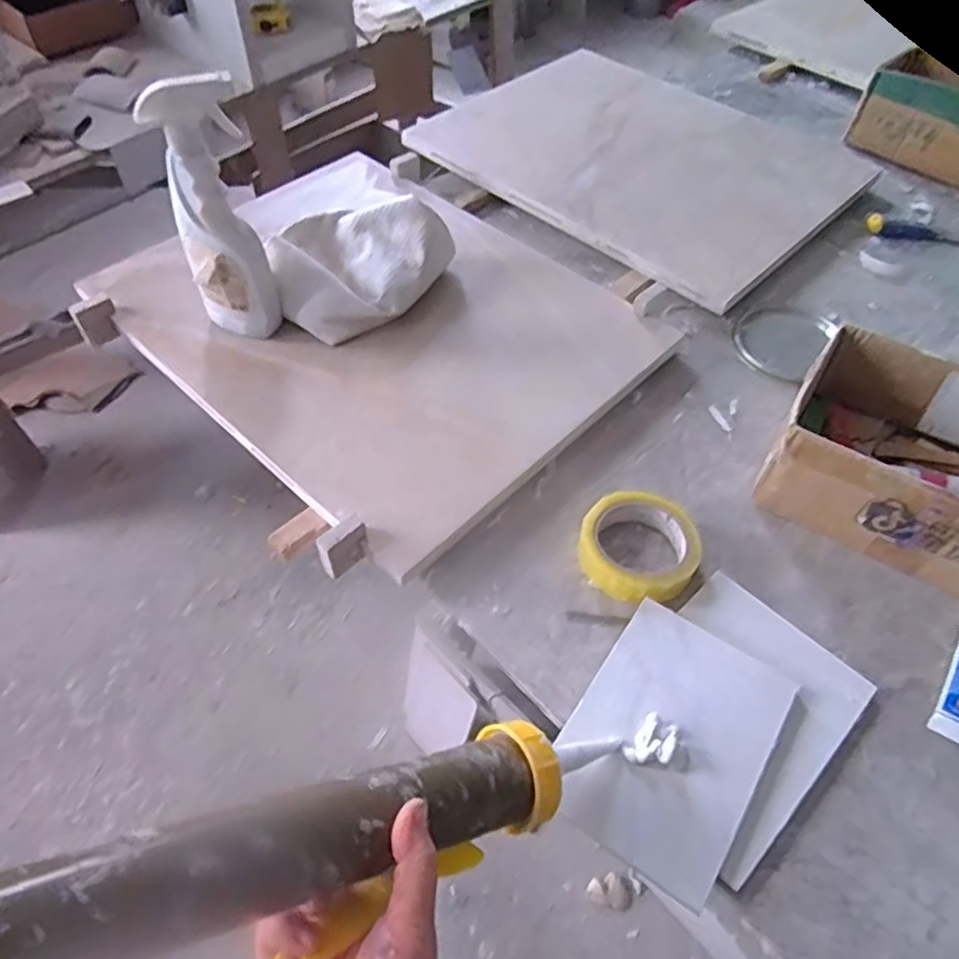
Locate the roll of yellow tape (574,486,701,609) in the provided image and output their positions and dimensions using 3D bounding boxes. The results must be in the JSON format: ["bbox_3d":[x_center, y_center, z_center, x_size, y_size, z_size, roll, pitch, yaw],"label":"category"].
[{"bbox_3d":[0.141,0.061,0.618,0.095,0.036,0.101,0,52,0],"label":"roll of yellow tape"}]

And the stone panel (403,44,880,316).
[{"bbox_3d":[0.239,-0.474,1.013,0.542,0.025,0.437,37,62,22],"label":"stone panel"}]

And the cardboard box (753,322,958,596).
[{"bbox_3d":[0.425,-0.007,0.628,0.280,0.099,0.184,29,58,20],"label":"cardboard box"}]

